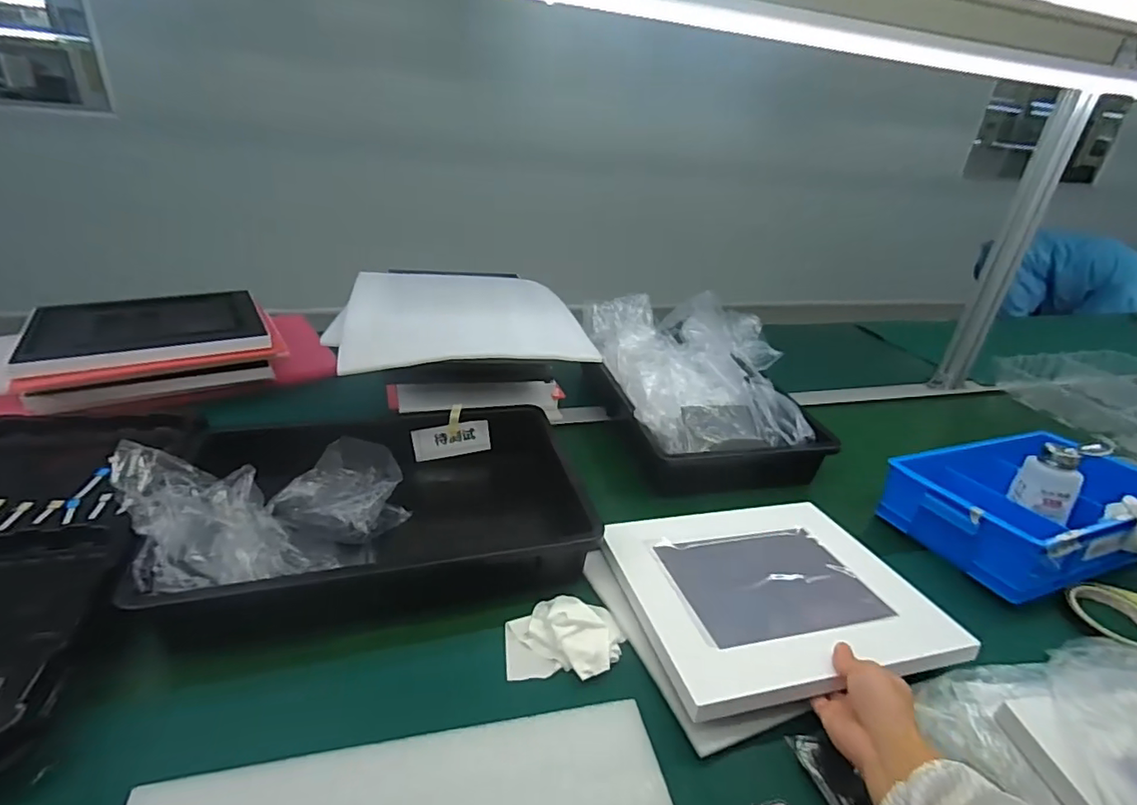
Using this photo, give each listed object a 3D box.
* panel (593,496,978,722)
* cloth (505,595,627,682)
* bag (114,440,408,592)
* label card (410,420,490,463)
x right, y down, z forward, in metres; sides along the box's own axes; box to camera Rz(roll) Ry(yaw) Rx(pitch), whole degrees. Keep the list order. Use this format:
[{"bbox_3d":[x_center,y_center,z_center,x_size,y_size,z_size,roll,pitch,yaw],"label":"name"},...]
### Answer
[{"bbox_3d":[0.206,0.191,0.591,0.294,0.028,0.264,-6,23,-17],"label":"panel"},{"bbox_3d":[-0.003,0.220,0.535,0.109,0.029,0.084,6,28,-2],"label":"cloth"},{"bbox_3d":[-0.301,0.113,0.586,0.251,0.104,0.150,-14,34,-33],"label":"bag"},{"bbox_3d":[-0.165,0.054,0.788,0.106,0.048,0.005,-10,19,-13],"label":"label card"}]

